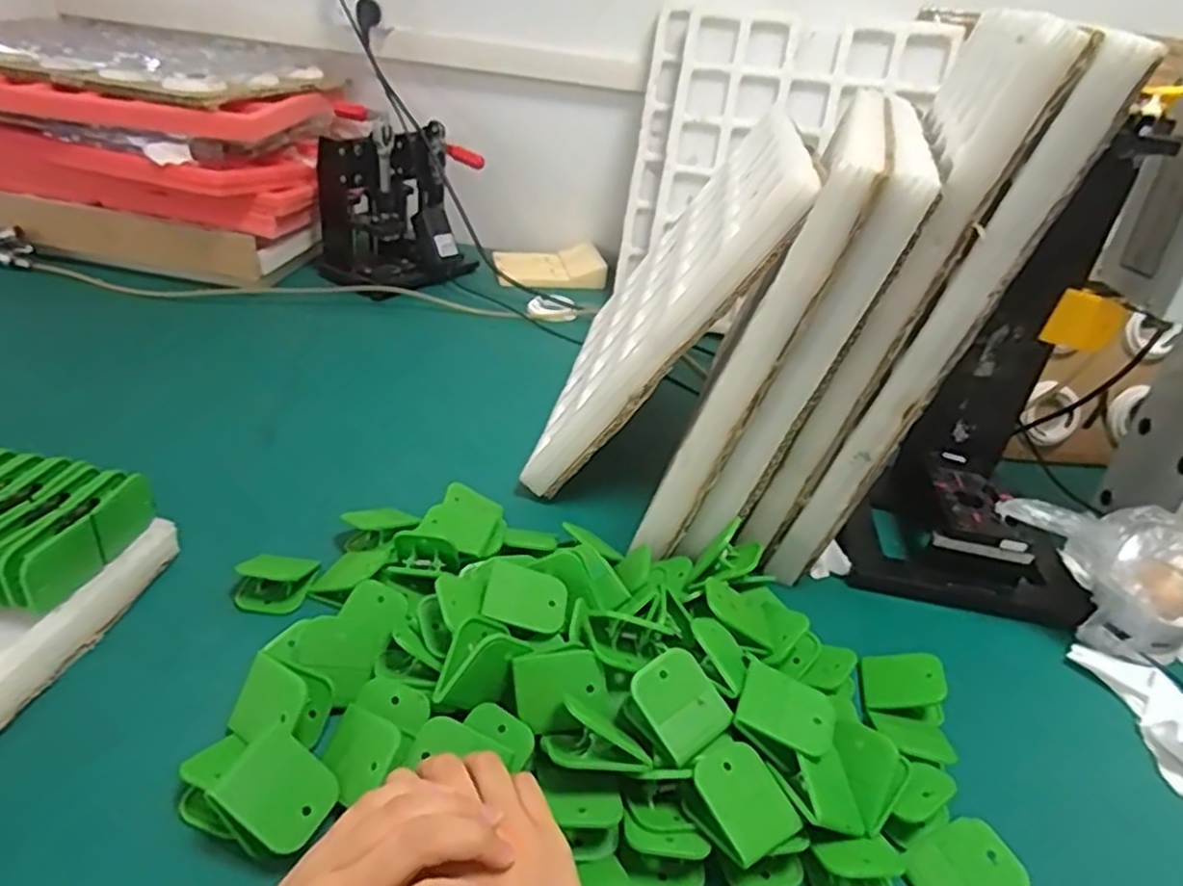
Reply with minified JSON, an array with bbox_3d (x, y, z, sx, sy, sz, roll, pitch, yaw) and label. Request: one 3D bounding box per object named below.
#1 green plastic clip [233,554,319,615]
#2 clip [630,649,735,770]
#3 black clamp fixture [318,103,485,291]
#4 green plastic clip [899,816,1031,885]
[{"bbox_3d":[-0.236,0.103,0.553,0.050,0.029,0.039,5,32,-3],"label":"green plastic clip"},{"bbox_3d":[0.050,0.155,0.439,0.047,0.016,0.055,-23,65,-28],"label":"clip"},{"bbox_3d":[-0.275,-0.338,1.058,0.212,0.202,0.112,-12,36,-28],"label":"black clamp fixture"},{"bbox_3d":[0.207,0.241,0.412,0.052,0.029,0.047,-9,35,-24],"label":"green plastic clip"}]

